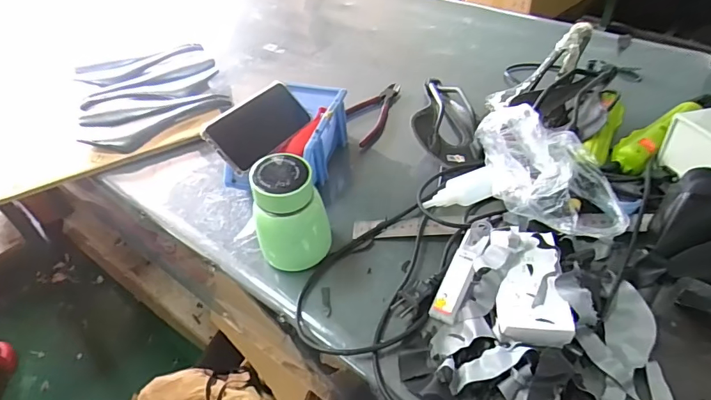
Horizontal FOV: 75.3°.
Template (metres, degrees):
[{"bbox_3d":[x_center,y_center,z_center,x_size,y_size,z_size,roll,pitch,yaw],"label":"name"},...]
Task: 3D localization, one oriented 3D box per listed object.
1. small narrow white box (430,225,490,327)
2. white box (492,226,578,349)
[{"bbox_3d":[0.108,0.077,0.481,0.027,0.012,0.104,19,63,22],"label":"small narrow white box"},{"bbox_3d":[0.173,0.079,0.459,0.060,0.024,0.124,2,45,7],"label":"white box"}]

